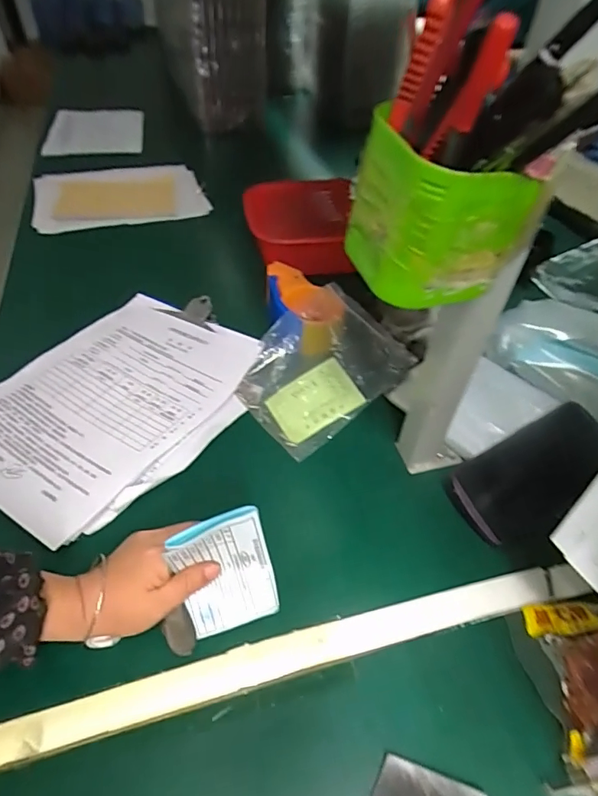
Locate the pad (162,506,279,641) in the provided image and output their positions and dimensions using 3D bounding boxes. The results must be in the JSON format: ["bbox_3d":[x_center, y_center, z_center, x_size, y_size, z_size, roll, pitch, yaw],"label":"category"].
[{"bbox_3d":[-0.055,0.136,0.361,0.071,0.105,0.021,-19,28,-23],"label":"pad"}]

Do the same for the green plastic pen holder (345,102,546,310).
[{"bbox_3d":[0.072,-0.106,0.269,0.069,0.080,0.085,-17,50,-18],"label":"green plastic pen holder"}]

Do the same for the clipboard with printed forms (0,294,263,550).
[{"bbox_3d":[-0.206,-0.006,0.532,0.253,0.022,0.315,27,51,21],"label":"clipboard with printed forms"}]

